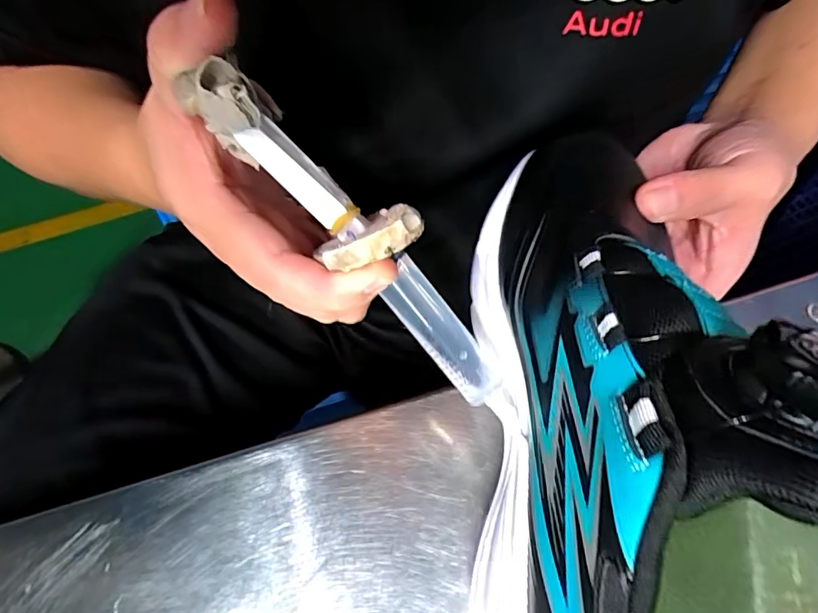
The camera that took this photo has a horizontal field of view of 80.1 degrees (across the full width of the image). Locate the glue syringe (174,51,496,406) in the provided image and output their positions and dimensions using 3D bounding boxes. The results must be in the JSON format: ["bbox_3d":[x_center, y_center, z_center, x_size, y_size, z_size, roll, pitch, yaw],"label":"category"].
[{"bbox_3d":[-0.017,-0.022,0.159,0.141,0.035,0.023,47,69,-9],"label":"glue syringe"}]

